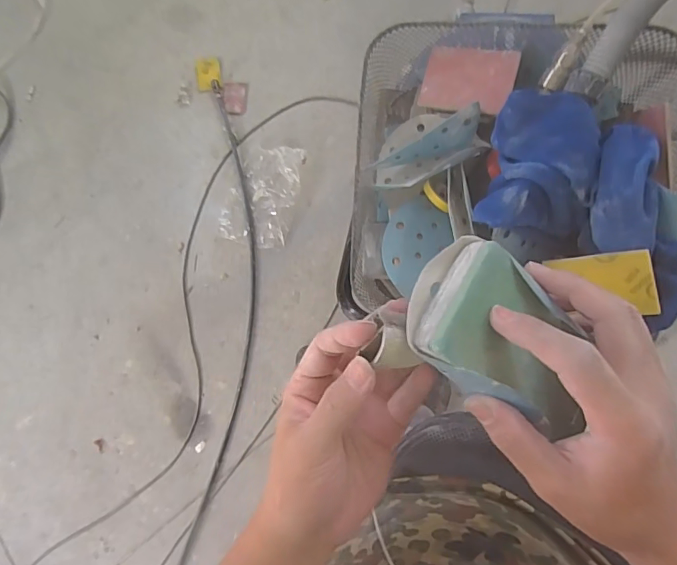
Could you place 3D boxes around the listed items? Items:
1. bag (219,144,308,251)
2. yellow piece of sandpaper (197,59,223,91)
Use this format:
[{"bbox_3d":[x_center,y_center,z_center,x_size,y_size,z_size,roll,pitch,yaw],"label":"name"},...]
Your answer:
[{"bbox_3d":[-0.234,-0.263,1.403,0.217,0.056,0.301,14,87,9],"label":"bag"},{"bbox_3d":[-0.405,-0.652,1.487,0.081,0.005,0.104,-4,88,0],"label":"yellow piece of sandpaper"}]

